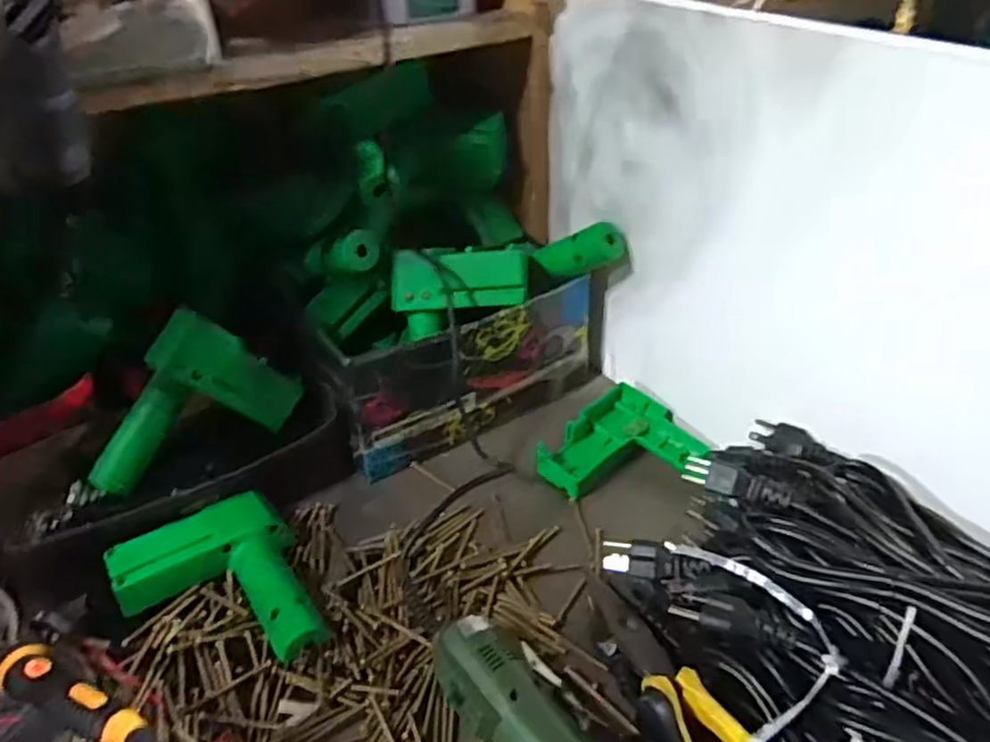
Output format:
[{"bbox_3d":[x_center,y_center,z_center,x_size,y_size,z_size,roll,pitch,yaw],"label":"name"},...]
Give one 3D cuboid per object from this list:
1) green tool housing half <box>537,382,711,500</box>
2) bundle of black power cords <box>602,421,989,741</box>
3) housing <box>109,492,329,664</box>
[{"bbox_3d":[0.102,0.064,0.591,0.125,0.021,0.105,-24,42,-27],"label":"green tool housing half"},{"bbox_3d":[0.213,0.160,0.376,0.166,0.096,0.305,-19,40,-22],"label":"bundle of black power cords"},{"bbox_3d":[-0.185,0.147,0.463,0.114,0.032,0.140,-17,40,-20],"label":"housing"}]

